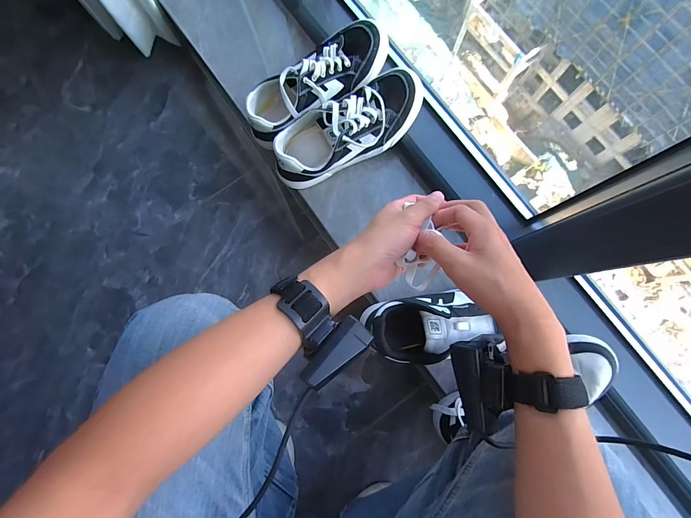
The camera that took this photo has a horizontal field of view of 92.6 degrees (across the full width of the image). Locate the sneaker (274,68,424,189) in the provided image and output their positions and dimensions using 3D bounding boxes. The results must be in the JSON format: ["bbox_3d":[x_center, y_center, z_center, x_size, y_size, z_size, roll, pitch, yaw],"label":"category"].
[{"bbox_3d":[0.004,-0.213,0.567,0.259,0.113,0.099,-27,81,-3],"label":"sneaker"}]

